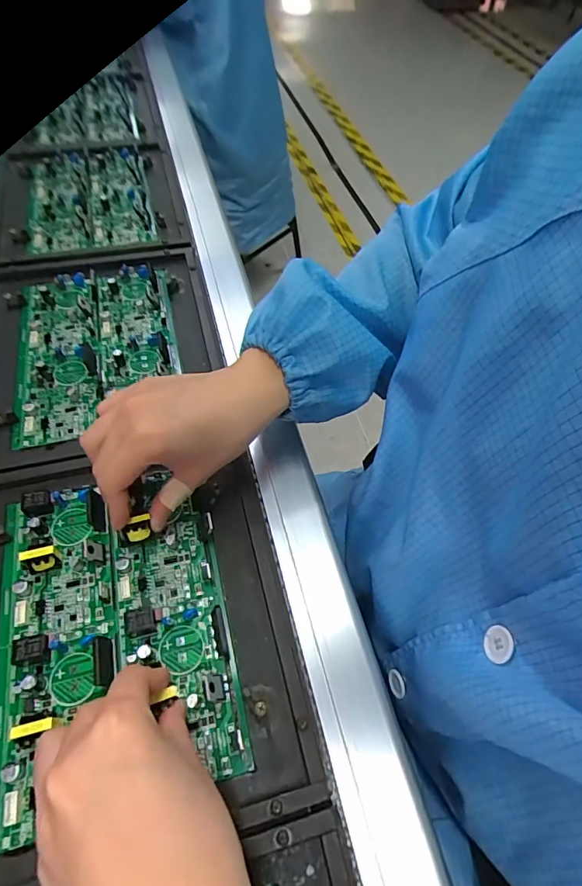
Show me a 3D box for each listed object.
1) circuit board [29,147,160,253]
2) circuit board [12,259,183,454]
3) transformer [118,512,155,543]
[{"bbox_3d":[-0.263,-0.325,0.595,0.143,0.014,0.216,-12,58,-10],"label":"circuit board"},{"bbox_3d":[-0.199,-0.102,0.462,0.155,0.019,0.216,-10,58,-9],"label":"circuit board"},{"bbox_3d":[-0.114,0.065,0.339,0.022,0.017,0.015,-18,60,-14],"label":"transformer"}]

